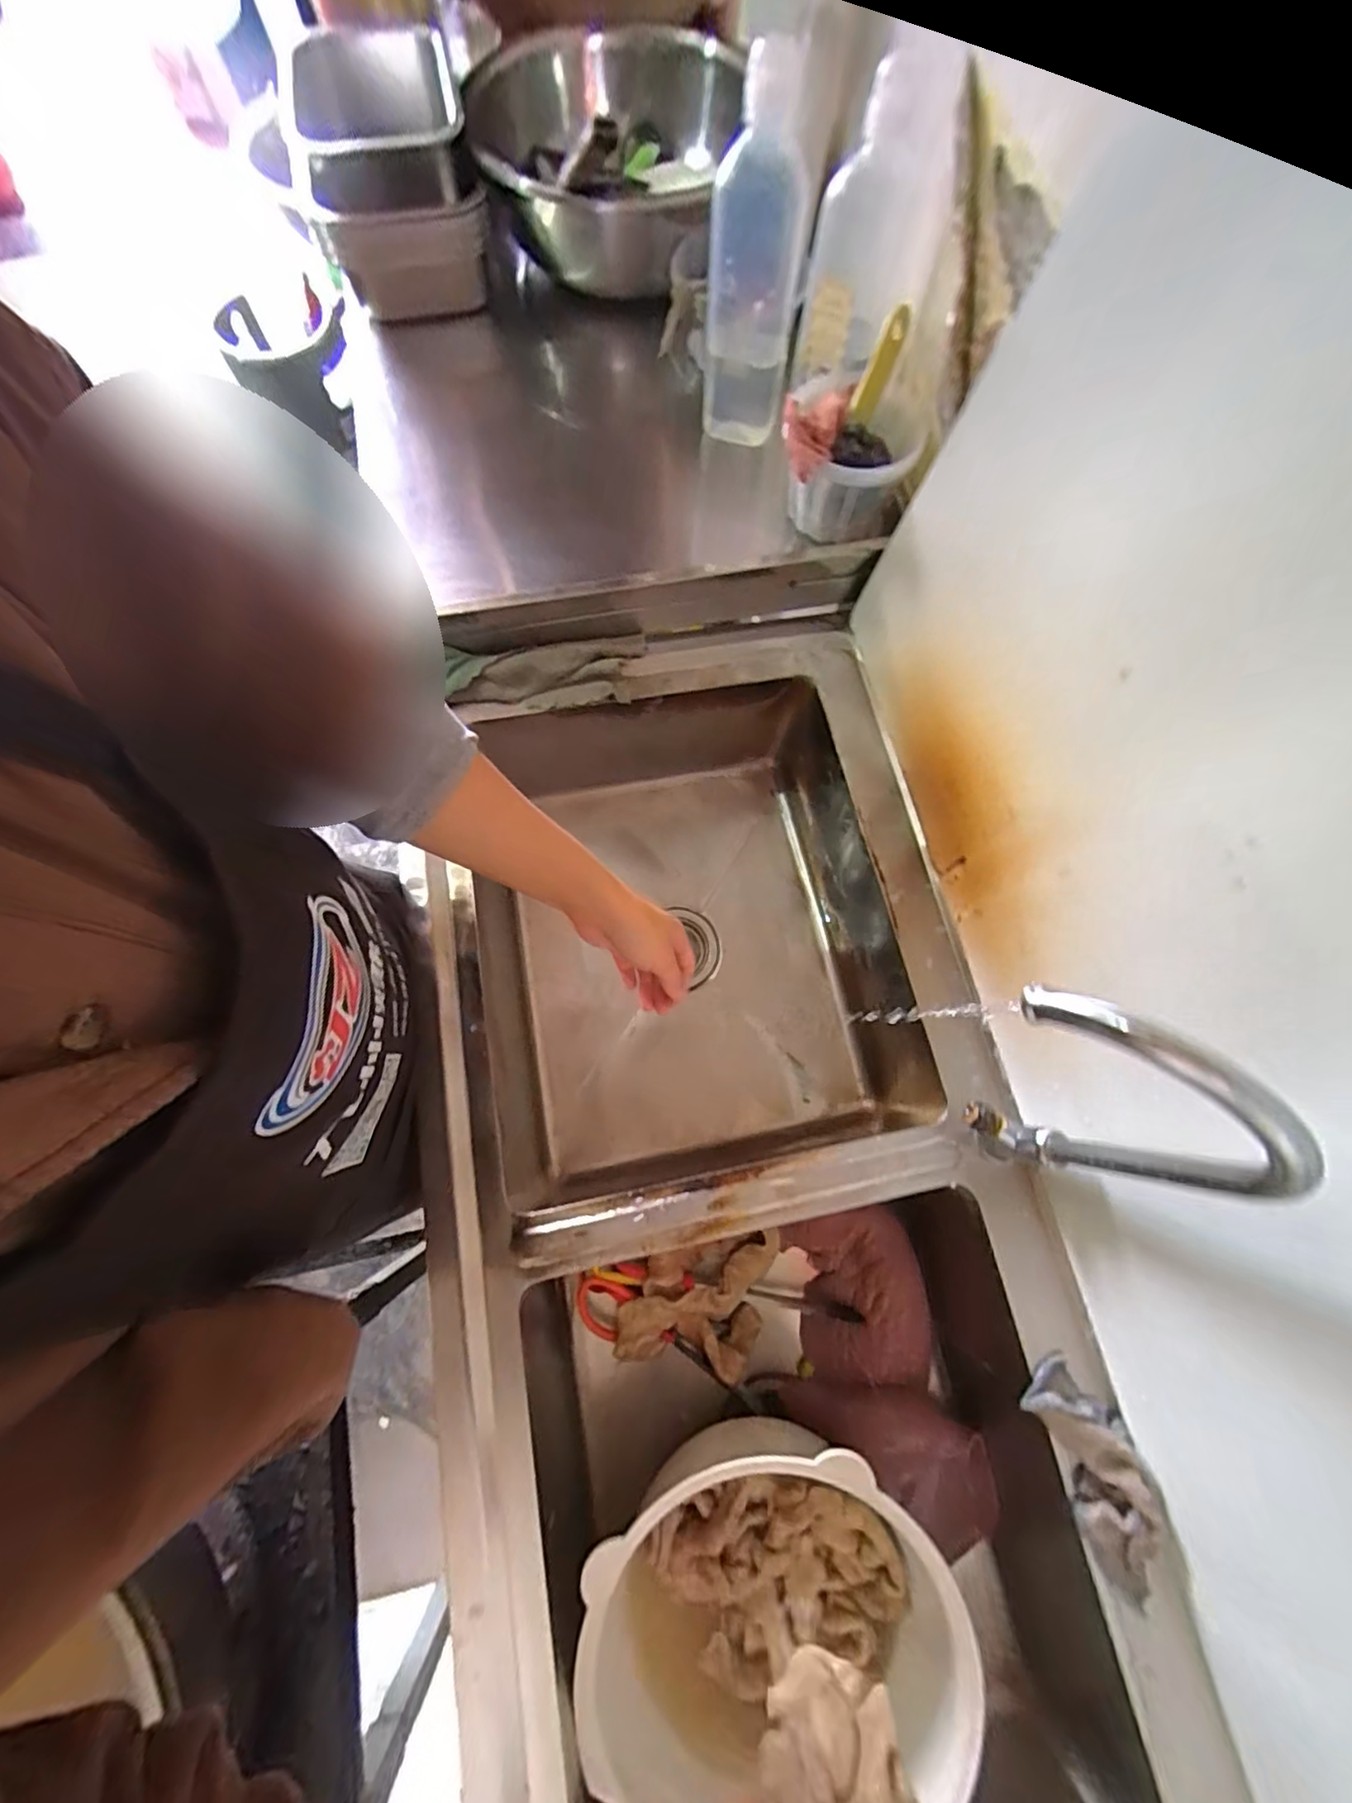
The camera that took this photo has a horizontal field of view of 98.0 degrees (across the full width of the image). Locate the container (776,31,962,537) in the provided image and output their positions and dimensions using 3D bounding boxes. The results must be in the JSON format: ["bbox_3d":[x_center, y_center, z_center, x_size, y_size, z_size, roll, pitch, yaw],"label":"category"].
[{"bbox_3d":[0.182,-0.515,0.570,0.155,0.252,0.195,17,73,4],"label":"container"}]

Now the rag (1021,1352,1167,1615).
[{"bbox_3d":[0.339,0.456,0.458,0.063,0.039,0.164,-19,74,-7],"label":"rag"}]

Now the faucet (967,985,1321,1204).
[{"bbox_3d":[0.243,0.133,0.399,0.156,0.315,0.029,38,76,10],"label":"faucet"}]

